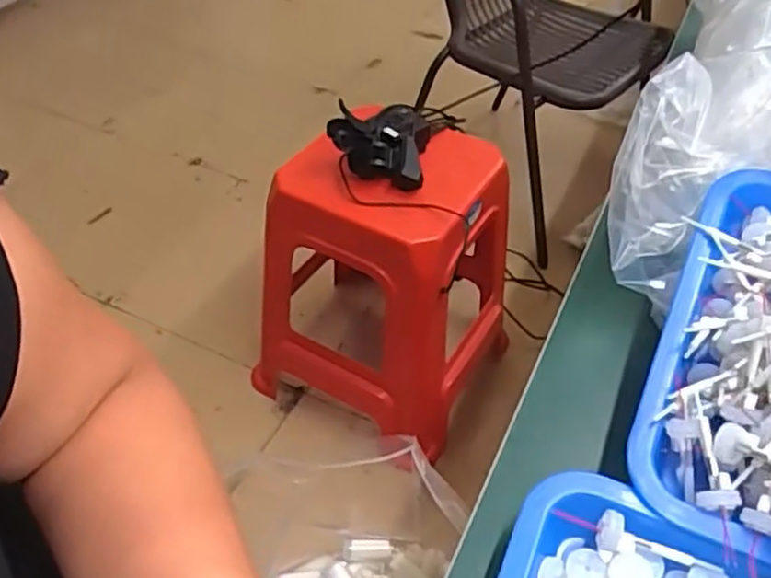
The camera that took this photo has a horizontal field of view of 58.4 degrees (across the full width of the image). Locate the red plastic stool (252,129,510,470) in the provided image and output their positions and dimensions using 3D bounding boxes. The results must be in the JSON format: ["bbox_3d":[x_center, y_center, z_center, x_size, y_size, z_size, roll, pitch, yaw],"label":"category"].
[{"bbox_3d":[0.004,-0.013,1.218,0.360,0.510,0.372,20,49,18],"label":"red plastic stool"}]

